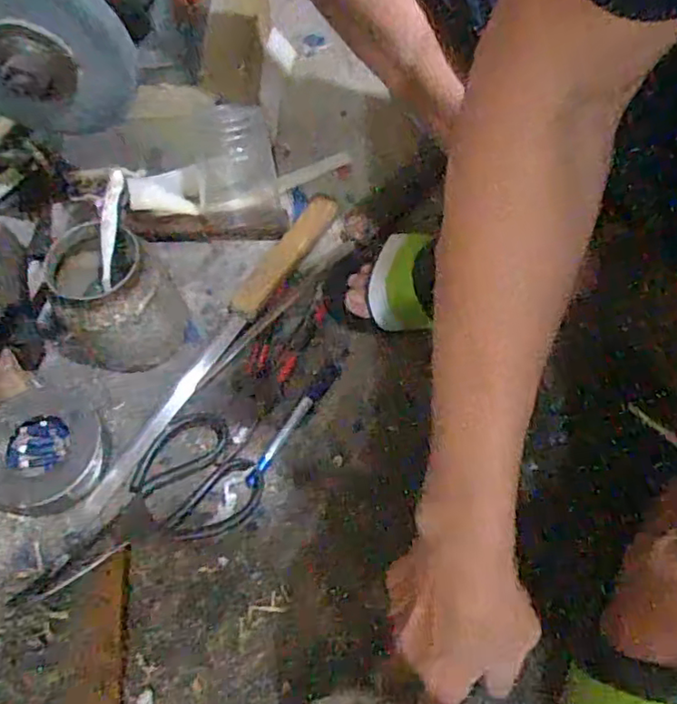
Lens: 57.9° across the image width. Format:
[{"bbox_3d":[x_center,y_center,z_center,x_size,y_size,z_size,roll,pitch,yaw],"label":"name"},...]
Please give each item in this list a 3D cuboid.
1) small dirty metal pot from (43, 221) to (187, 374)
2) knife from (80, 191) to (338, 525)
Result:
[{"bbox_3d":[-0.210,-0.050,0.566,0.104,0.105,0.099,-1,63,3],"label":"small dirty metal pot"},{"bbox_3d":[-0.117,-0.013,0.606,0.033,0.018,0.387,29,68,17],"label":"knife"}]

